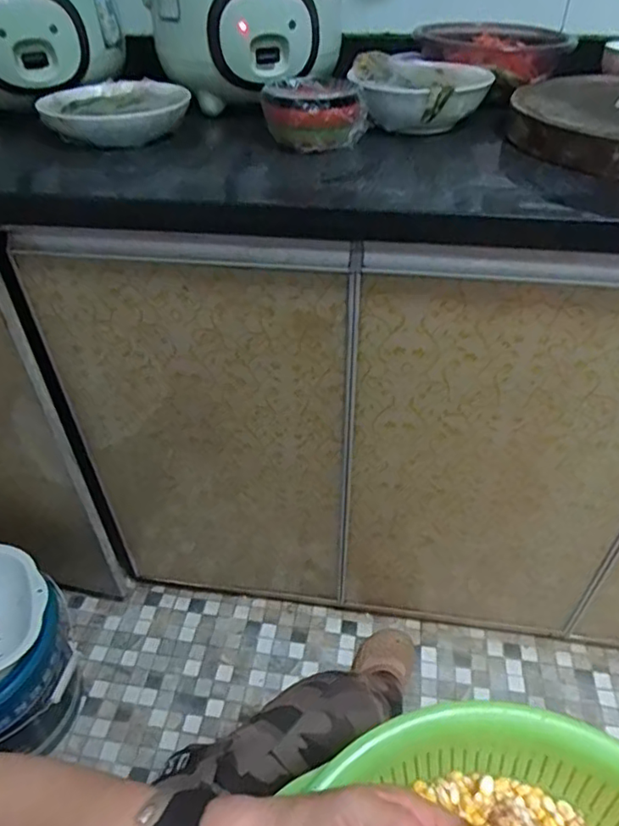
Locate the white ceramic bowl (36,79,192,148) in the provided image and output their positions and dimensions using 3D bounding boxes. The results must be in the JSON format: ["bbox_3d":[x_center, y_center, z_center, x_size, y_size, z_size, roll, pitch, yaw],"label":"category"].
[{"bbox_3d":[-0.250,-0.397,0.734,0.192,0.051,0.155,-2,40,1],"label":"white ceramic bowl"}]

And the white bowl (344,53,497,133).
[{"bbox_3d":[0.136,-0.399,0.705,0.163,0.062,0.163,4,42,6],"label":"white bowl"}]

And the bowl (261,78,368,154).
[{"bbox_3d":[0.004,-0.355,0.668,0.112,0.061,0.111,-1,42,1],"label":"bowl"}]

